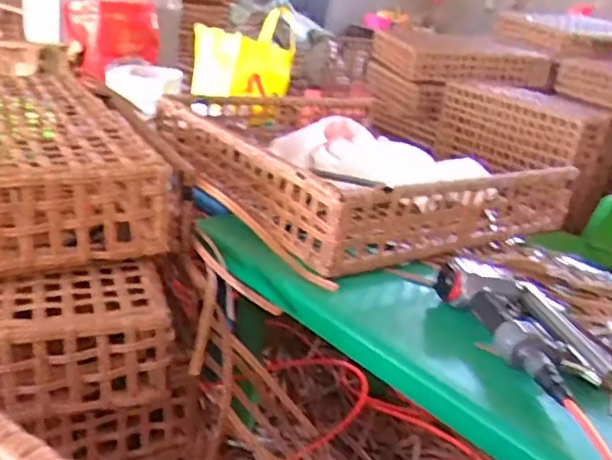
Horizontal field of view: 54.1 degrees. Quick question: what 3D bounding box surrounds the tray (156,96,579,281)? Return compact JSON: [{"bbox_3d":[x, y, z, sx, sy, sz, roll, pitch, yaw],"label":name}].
[{"bbox_3d":[0.061,-0.136,1.253,0.669,0.158,0.736,-10,29,-37],"label":"tray"}]

